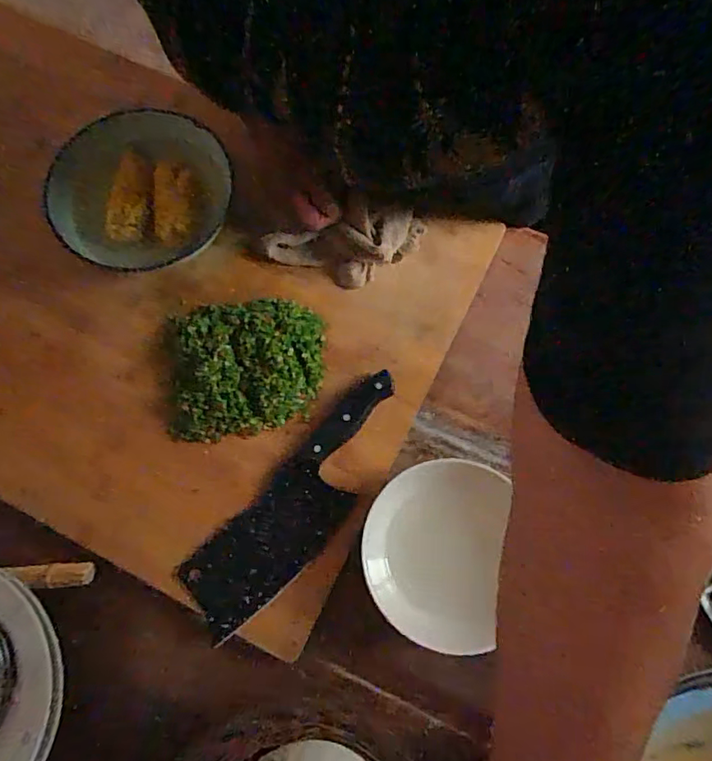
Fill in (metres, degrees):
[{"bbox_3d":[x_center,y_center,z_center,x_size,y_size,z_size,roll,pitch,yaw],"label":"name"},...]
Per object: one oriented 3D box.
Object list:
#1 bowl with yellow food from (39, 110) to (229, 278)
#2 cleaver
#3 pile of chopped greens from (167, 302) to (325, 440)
[{"bbox_3d":[-0.215,-0.186,0.513,0.154,0.051,0.160,0,74,0],"label":"bowl with yellow food"},{"bbox_3d":[-0.047,0.110,0.485,0.078,0.027,0.264,41,78,11],"label":"cleaver"},{"bbox_3d":[-0.111,-0.016,0.519,0.159,0.038,0.140,-7,74,-2],"label":"pile of chopped greens"}]

